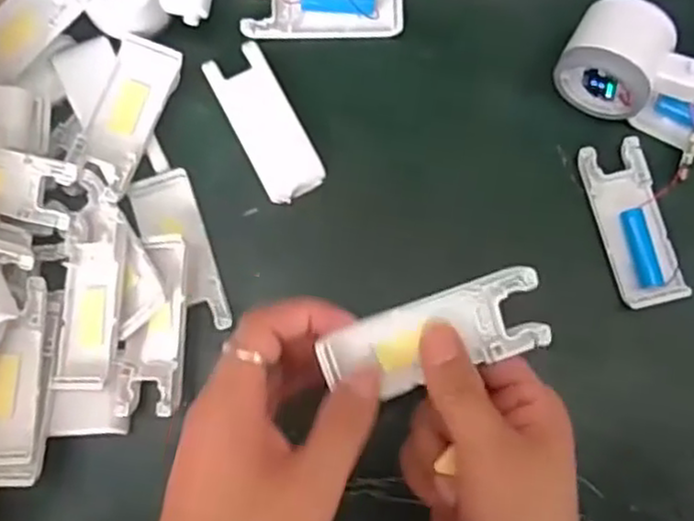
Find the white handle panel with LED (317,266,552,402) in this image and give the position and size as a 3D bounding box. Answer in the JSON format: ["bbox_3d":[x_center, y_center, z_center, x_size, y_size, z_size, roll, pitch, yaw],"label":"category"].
[{"bbox_3d":[0.041,0.035,0.321,0.100,0.011,0.041,-18,98,-5],"label":"white handle panel with LED"}]

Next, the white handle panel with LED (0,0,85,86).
[{"bbox_3d":[-0.197,-0.145,0.426,0.095,0.012,0.040,-33,80,24],"label":"white handle panel with LED"}]

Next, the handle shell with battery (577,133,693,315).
[{"bbox_3d":[0.176,-0.023,0.434,0.039,0.015,0.102,-13,80,-3],"label":"handle shell with battery"}]

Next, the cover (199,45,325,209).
[{"bbox_3d":[-0.052,-0.087,0.439,0.039,0.006,0.100,-29,81,-6],"label":"cover"}]

